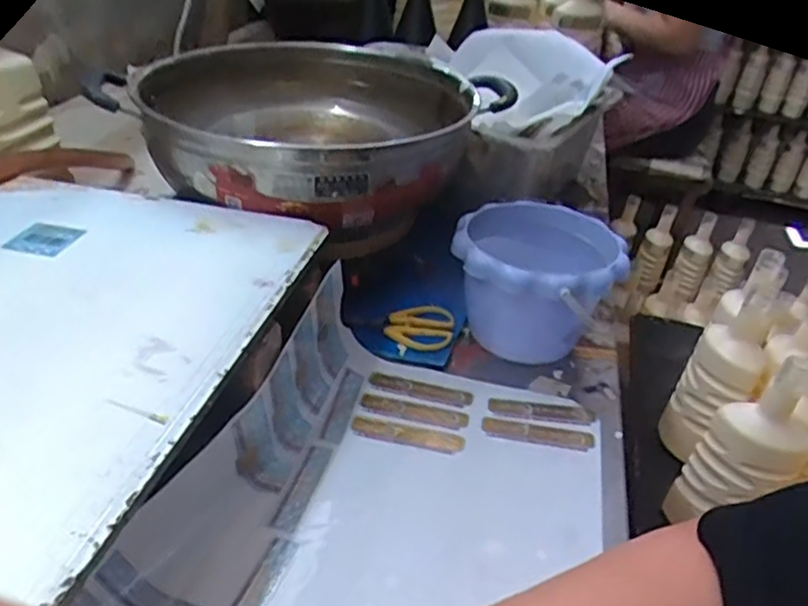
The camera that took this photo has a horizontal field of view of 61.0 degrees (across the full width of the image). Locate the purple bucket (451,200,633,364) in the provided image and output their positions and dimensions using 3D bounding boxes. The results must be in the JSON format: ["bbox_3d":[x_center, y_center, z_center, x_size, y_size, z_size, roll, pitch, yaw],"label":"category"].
[{"bbox_3d":[0.124,-0.020,0.672,0.155,0.115,0.177,17,34,12],"label":"purple bucket"}]

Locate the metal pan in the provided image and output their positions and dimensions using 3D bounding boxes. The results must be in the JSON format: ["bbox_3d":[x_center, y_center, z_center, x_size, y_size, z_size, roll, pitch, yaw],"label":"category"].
[{"bbox_3d":[-0.098,-0.178,0.706,0.326,0.111,0.340,6,33,-4],"label":"metal pan"}]

